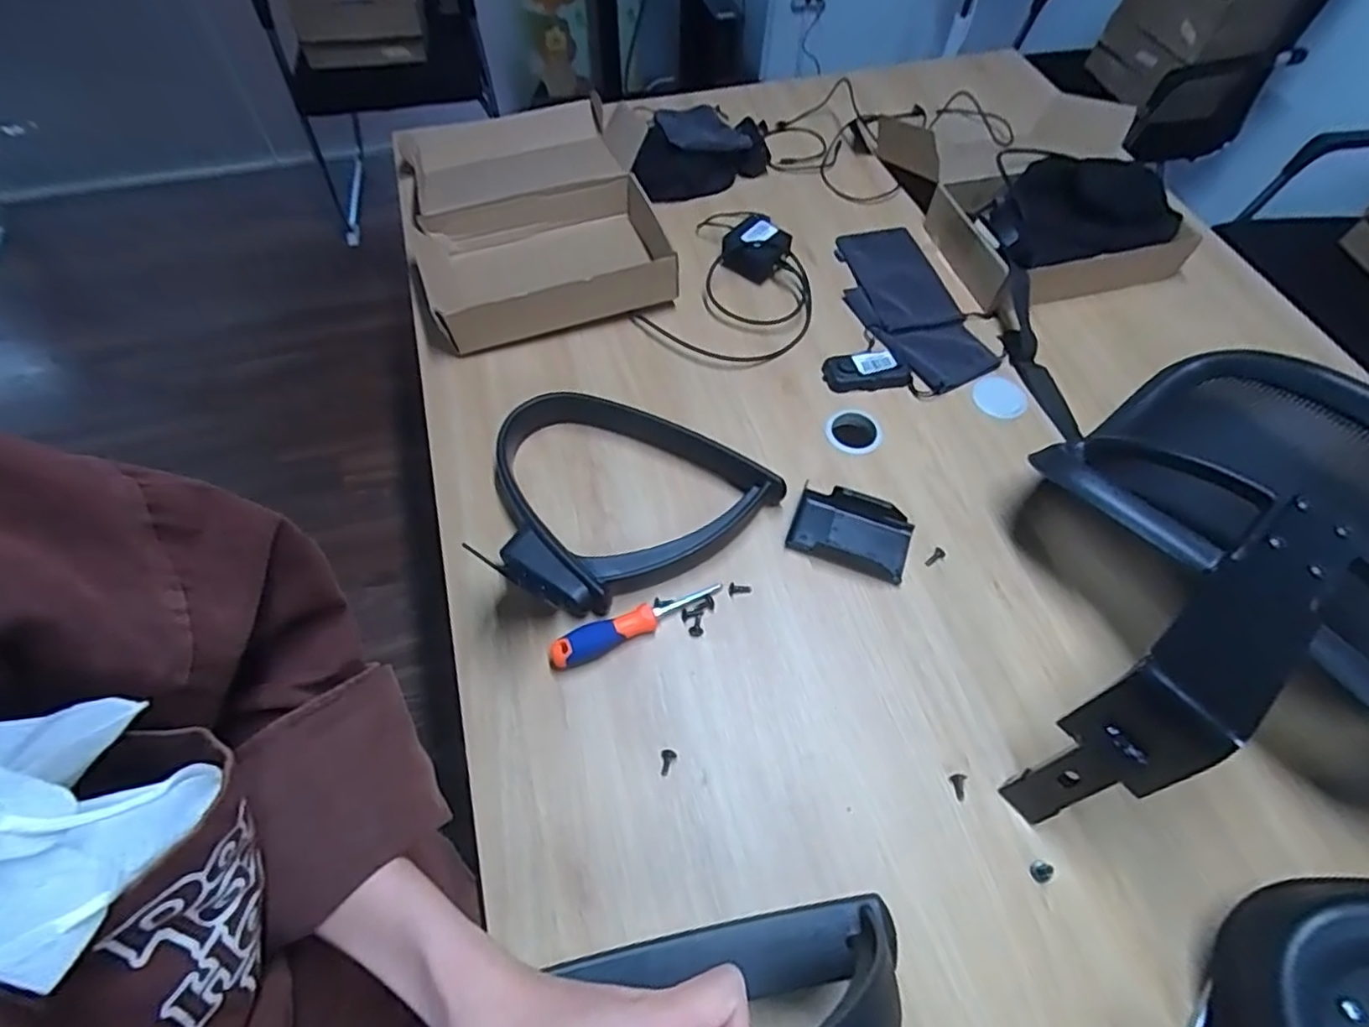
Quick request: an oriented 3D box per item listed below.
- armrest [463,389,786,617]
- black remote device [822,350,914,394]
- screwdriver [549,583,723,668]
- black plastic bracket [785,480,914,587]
[{"bbox_3d":[-0.091,-0.028,0.720,0.274,0.053,0.278,1,59,-1],"label":"armrest"},{"bbox_3d":[0.234,-0.183,0.838,0.106,0.025,0.047,-10,59,-7],"label":"black remote device"},{"bbox_3d":[-0.045,0.108,0.656,0.181,0.032,0.028,-19,61,-12],"label":"screwdriver"},{"bbox_3d":[0.182,0.019,0.715,0.126,0.034,0.078,19,60,10],"label":"black plastic bracket"}]

